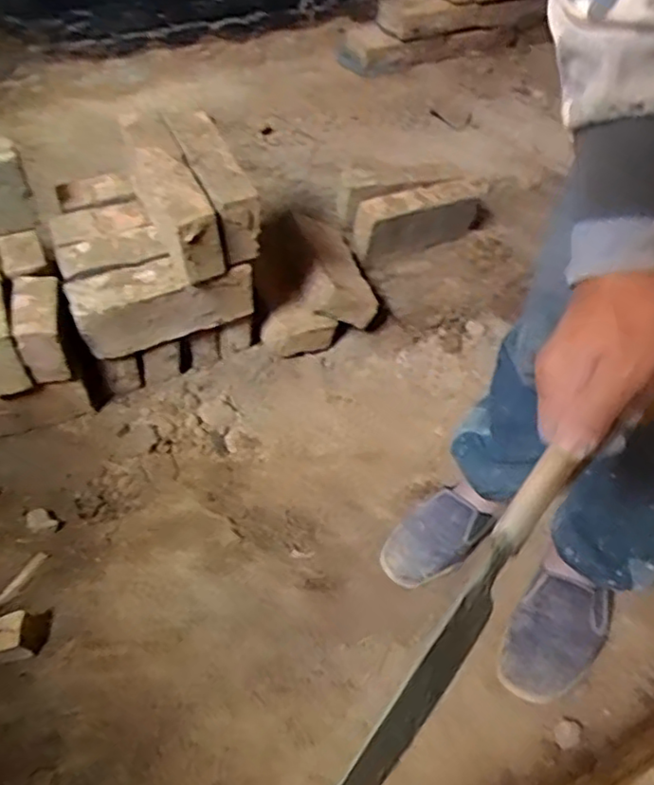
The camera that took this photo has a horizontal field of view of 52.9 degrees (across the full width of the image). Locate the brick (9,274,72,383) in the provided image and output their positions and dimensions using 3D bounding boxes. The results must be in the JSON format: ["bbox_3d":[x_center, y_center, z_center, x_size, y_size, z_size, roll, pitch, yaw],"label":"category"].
[{"bbox_3d":[-0.376,-0.084,0.875,0.058,0.099,0.109,-9,55,-11],"label":"brick"}]

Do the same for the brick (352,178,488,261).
[{"bbox_3d":[0.174,-0.328,1.250,0.276,0.124,0.057,-20,58,-18],"label":"brick"}]

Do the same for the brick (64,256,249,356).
[{"bbox_3d":[-0.222,-0.123,0.908,0.241,0.117,0.067,-16,57,-15],"label":"brick"}]

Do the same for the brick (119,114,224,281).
[{"bbox_3d":[-0.205,-0.257,0.866,0.064,0.107,0.223,-23,59,-19],"label":"brick"}]

